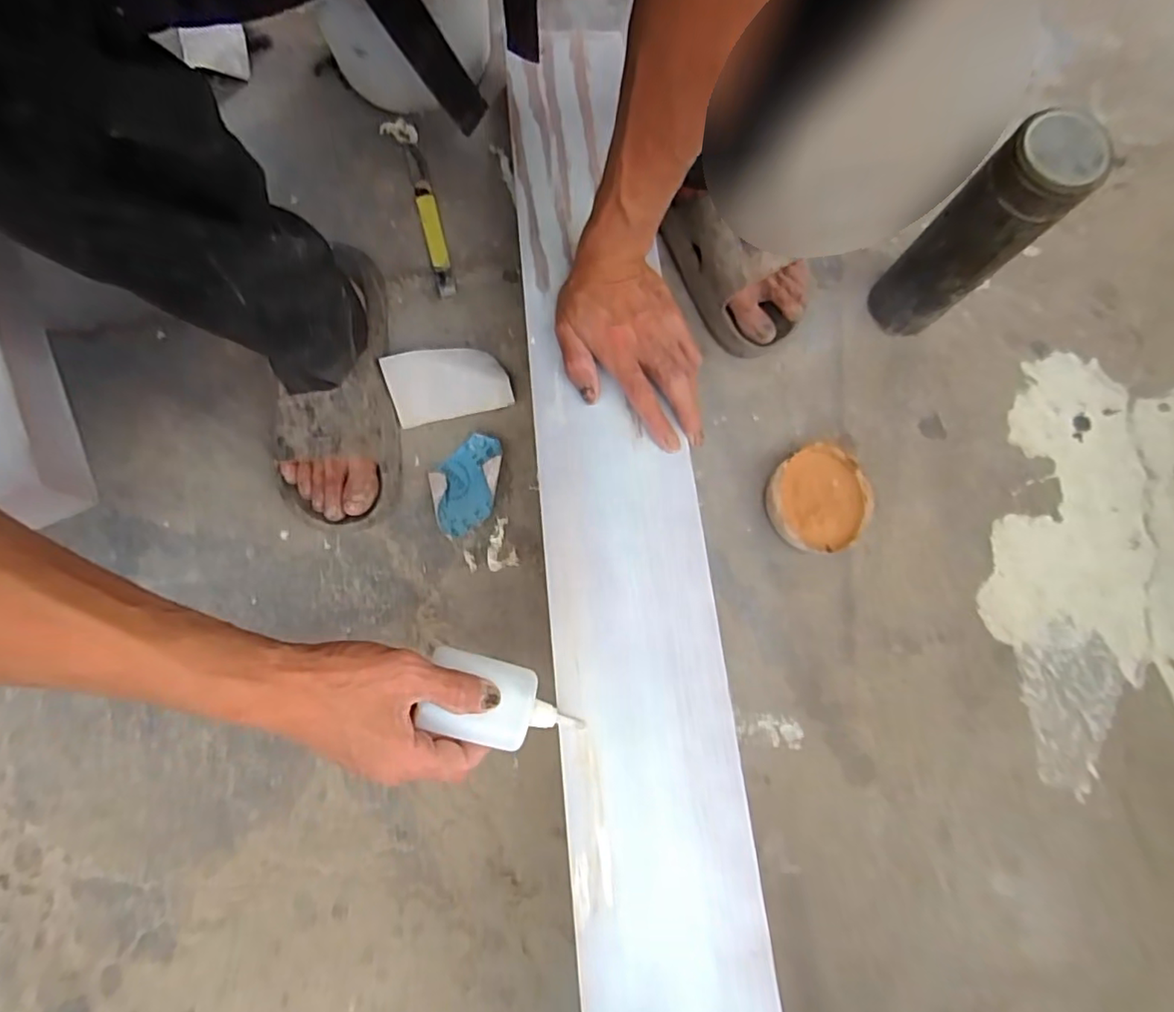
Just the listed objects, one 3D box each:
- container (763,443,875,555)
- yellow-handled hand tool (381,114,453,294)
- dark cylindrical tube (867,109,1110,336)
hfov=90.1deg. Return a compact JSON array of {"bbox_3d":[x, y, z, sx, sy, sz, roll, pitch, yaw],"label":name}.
[{"bbox_3d":[0.216,-0.006,0.552,0.092,0.026,0.098,0,78,-1],"label":"container"},{"bbox_3d":[-0.172,-0.310,0.611,0.031,0.021,0.201,-16,79,-4],"label":"yellow-handled hand tool"},{"bbox_3d":[0.325,-0.224,0.504,0.065,0.213,0.060,0,78,-1],"label":"dark cylindrical tube"}]

